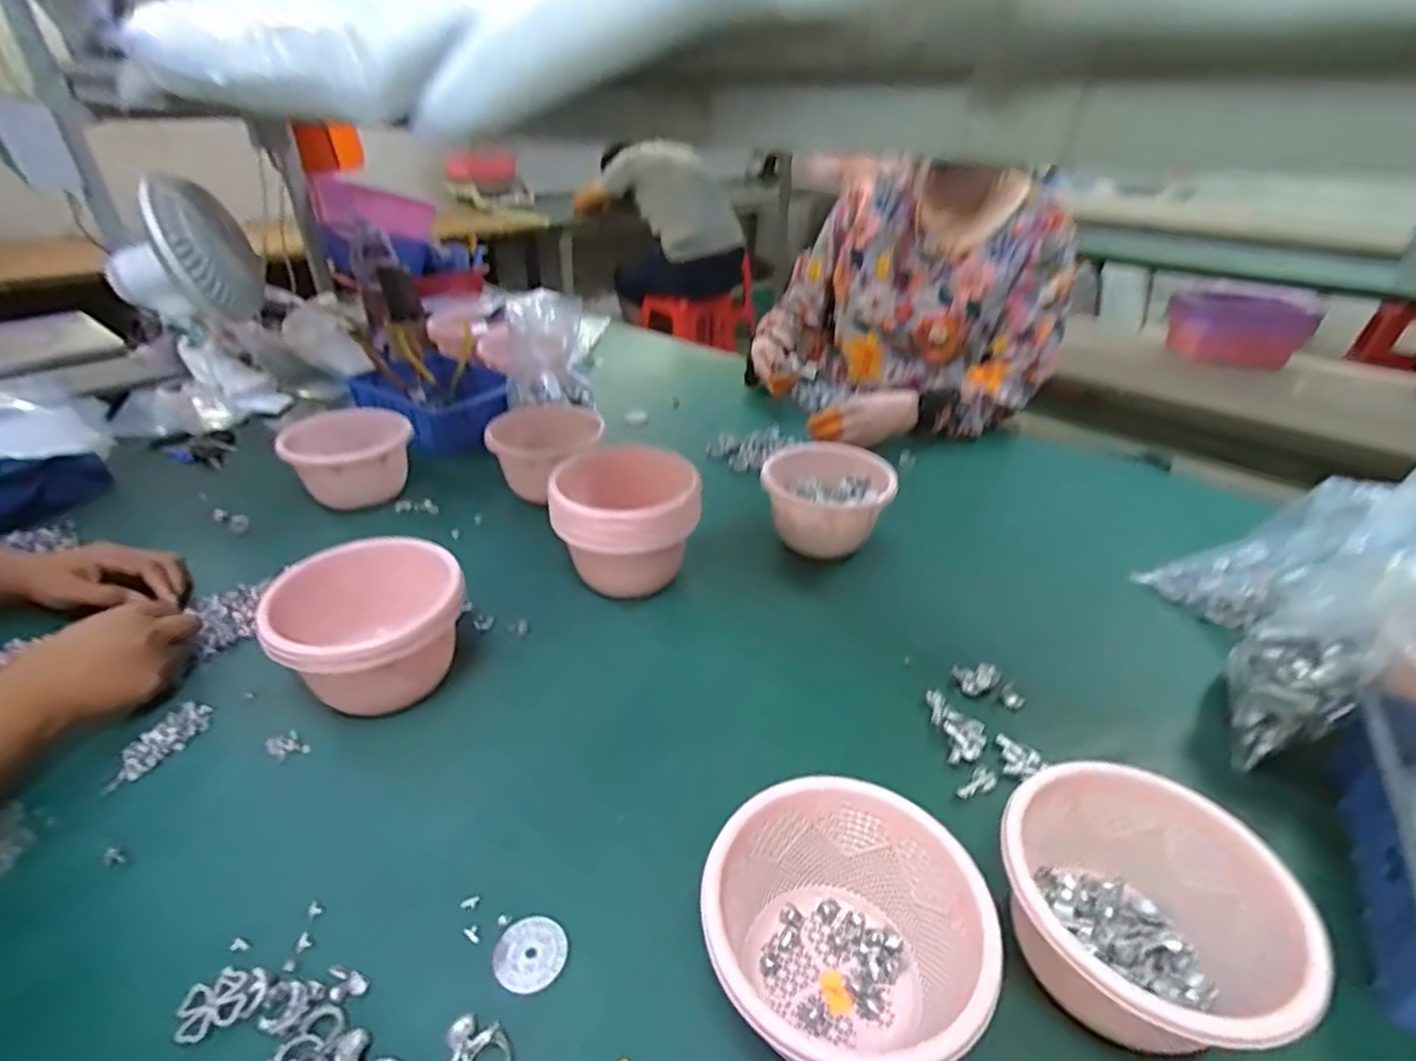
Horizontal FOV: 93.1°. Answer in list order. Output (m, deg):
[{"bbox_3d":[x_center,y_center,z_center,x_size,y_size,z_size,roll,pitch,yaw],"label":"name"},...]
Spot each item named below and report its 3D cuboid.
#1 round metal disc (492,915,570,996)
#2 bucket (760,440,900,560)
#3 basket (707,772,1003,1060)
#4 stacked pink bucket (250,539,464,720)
[{"bbox_3d":[-0.108,0.256,0.407,0.042,0.004,0.043,1,32,-1],"label":"round metal disc"},{"bbox_3d":[0.135,-0.027,0.778,0.147,0.100,0.115,11,33,14],"label":"bucket"},{"bbox_3d":[0.074,0.230,0.376,0.142,0.084,0.147,1,32,-1],"label":"basket"},{"bbox_3d":[-0.280,0.091,0.567,0.147,0.104,0.134,-18,37,-27],"label":"stacked pink bucket"}]

